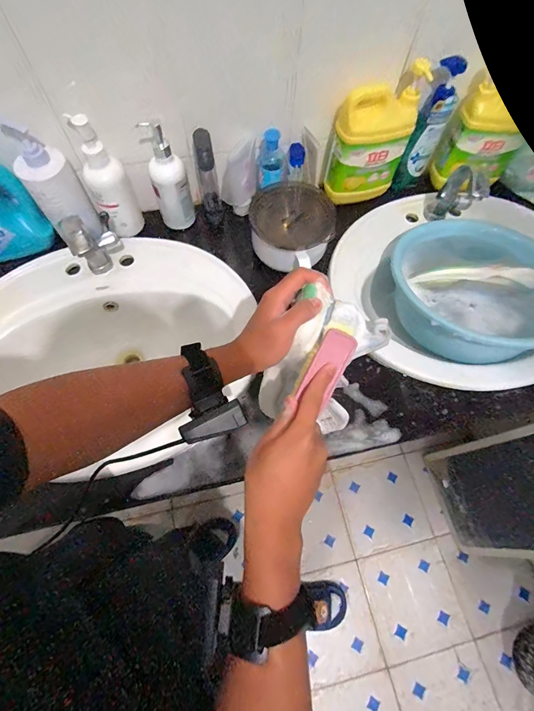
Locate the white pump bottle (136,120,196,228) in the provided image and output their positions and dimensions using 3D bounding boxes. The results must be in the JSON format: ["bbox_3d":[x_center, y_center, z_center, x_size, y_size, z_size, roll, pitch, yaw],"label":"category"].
[{"bbox_3d":[-0.190,-0.344,0.652,0.069,0.186,0.077,-15,68,-8],"label":"white pump bottle"}]

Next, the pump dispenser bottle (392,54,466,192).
[{"bbox_3d":[0.317,-0.449,0.687,0.078,0.234,0.048,-26,70,-13],"label":"pump dispenser bottle"}]

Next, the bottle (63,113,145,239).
[{"bbox_3d":[-0.293,-0.321,0.627,0.071,0.206,0.084,-25,70,-12],"label":"bottle"}]

